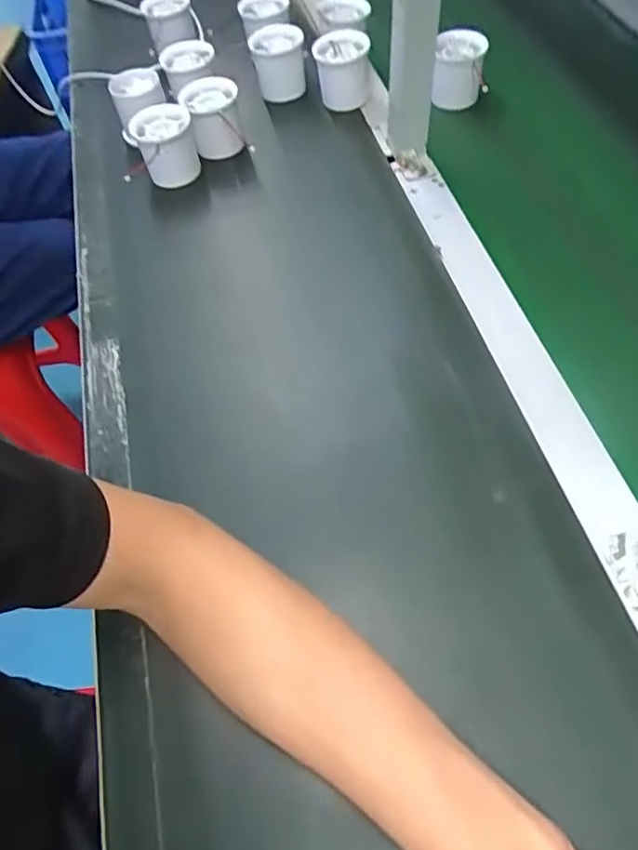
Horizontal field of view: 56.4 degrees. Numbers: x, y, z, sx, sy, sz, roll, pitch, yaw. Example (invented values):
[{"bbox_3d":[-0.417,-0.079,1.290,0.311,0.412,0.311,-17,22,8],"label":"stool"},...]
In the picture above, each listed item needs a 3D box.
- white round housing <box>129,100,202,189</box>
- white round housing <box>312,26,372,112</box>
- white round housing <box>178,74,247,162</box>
[{"bbox_3d":[-0.144,-0.265,0.564,0.053,0.055,0.053,-3,58,5],"label":"white round housing"},{"bbox_3d":[0.023,-0.367,0.617,0.053,0.057,0.053,-3,58,5],"label":"white round housing"},{"bbox_3d":[-0.101,-0.294,0.579,0.052,0.055,0.055,-11,57,0],"label":"white round housing"}]

